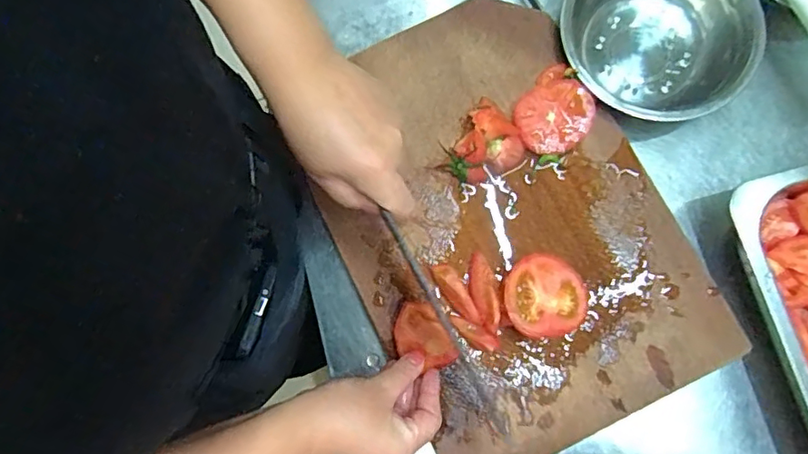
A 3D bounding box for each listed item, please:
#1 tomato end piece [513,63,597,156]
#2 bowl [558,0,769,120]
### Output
[{"bbox_3d":[0.135,-0.101,0.503,0.071,0.023,0.071,0,93,4],"label":"tomato end piece"},{"bbox_3d":[0.230,-0.176,0.519,0.164,0.064,0.167,-1,80,3],"label":"bowl"}]

